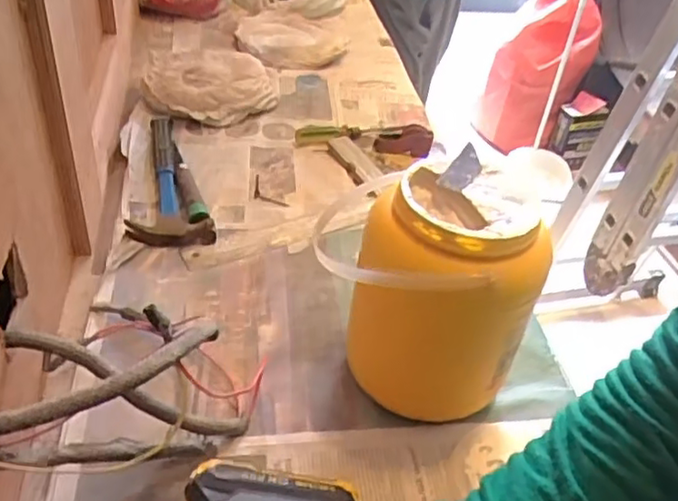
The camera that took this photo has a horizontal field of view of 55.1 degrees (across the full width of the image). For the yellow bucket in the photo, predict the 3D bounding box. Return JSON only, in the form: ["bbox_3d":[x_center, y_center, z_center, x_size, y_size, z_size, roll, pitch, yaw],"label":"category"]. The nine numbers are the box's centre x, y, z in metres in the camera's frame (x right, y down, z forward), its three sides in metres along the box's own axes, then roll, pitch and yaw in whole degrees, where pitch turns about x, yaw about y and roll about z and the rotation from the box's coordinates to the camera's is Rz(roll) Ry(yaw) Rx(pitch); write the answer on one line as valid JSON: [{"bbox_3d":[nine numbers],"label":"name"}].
[{"bbox_3d":[0.071,0.039,0.588,0.169,0.217,0.146,-1,40,-10],"label":"yellow bucket"}]

